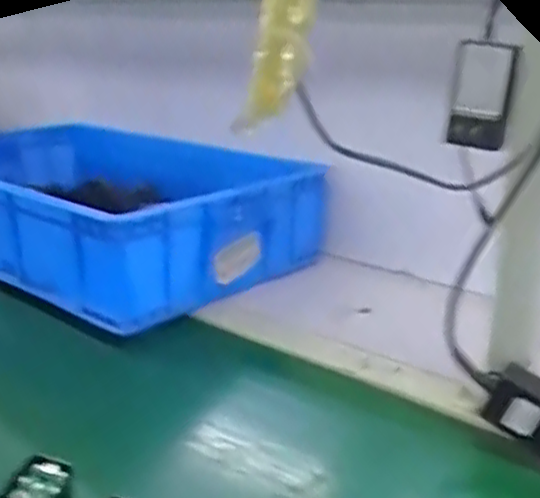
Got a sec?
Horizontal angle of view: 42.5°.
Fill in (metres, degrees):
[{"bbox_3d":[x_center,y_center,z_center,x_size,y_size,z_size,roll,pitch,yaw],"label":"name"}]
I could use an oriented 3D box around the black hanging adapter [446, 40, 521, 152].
[{"bbox_3d":[0.174,-0.124,0.563,0.046,0.084,0.027,0,20,1],"label":"black hanging adapter"}]

